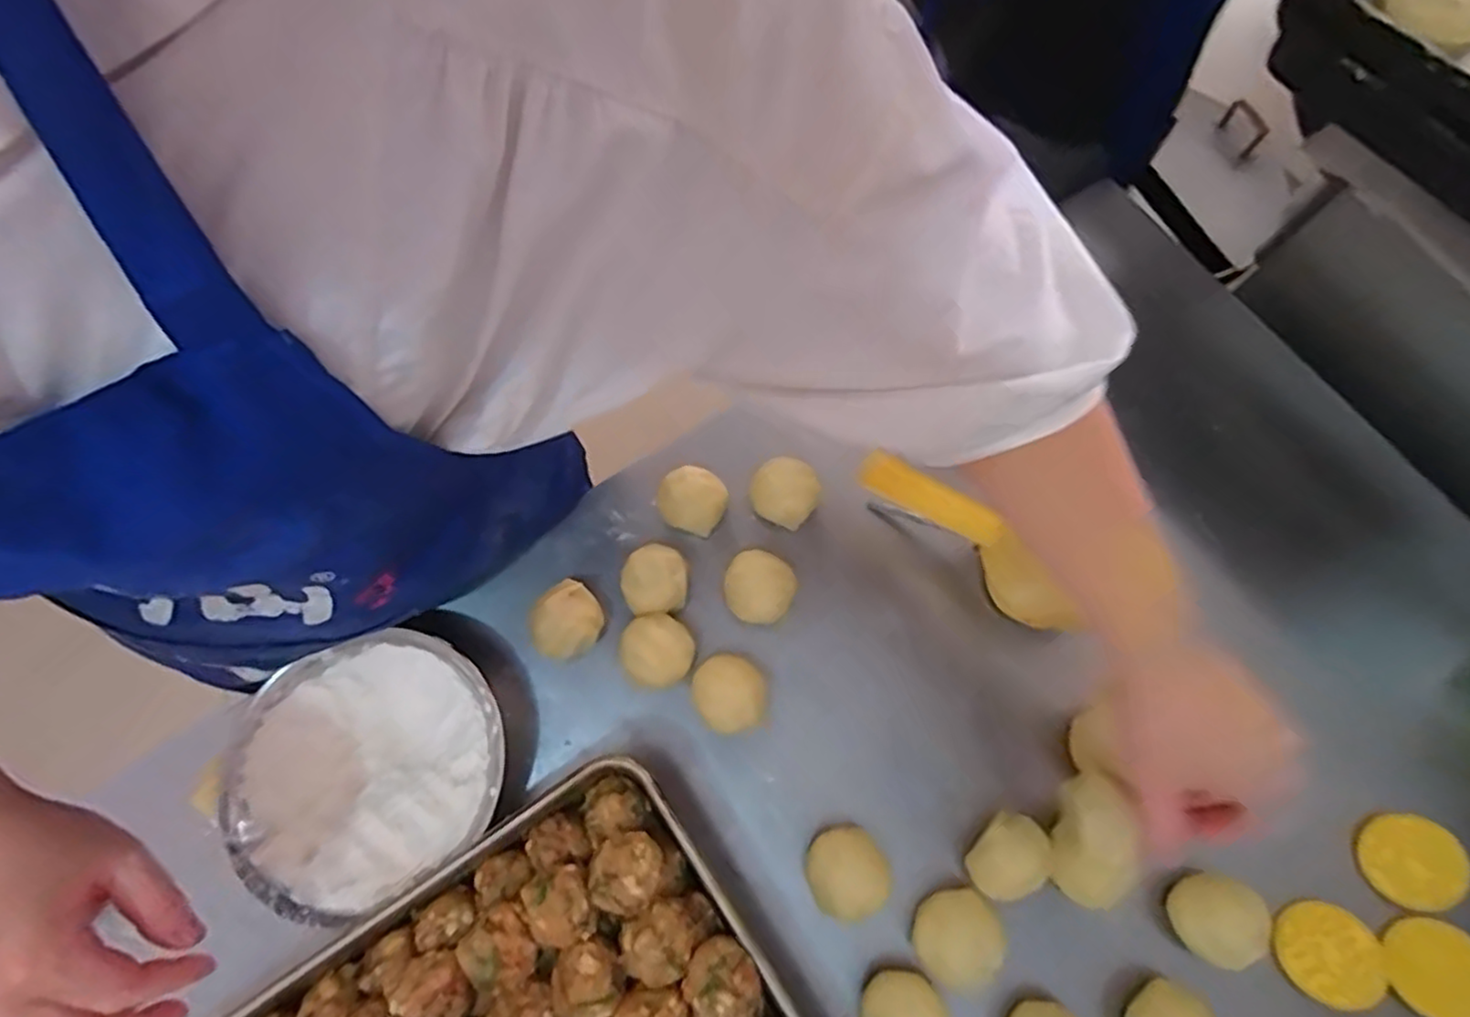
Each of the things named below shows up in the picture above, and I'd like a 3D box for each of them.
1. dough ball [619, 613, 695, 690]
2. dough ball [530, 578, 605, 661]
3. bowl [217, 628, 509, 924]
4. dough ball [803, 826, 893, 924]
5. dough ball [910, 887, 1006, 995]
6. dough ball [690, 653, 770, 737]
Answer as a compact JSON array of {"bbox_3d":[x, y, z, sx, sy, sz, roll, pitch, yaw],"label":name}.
[{"bbox_3d":[-0.058,0.107,0.515,0.051,0.044,0.052,0,73,1],"label":"dough ball"},{"bbox_3d":[-0.128,0.088,0.528,0.051,0.044,0.053,0,73,1],"label":"dough ball"},{"bbox_3d":[-0.255,0.183,0.493,0.185,0.051,0.170,0,73,1],"label":"bowl"},{"bbox_3d":[0.075,0.249,0.474,0.054,0.055,0.051,0,73,1],"label":"dough ball"},{"bbox_3d":[0.146,0.283,0.458,0.049,0.045,0.056,43,78,13],"label":"dough ball"},{"bbox_3d":[-0.003,0.138,0.509,0.051,0.044,0.055,0,73,1],"label":"dough ball"}]

